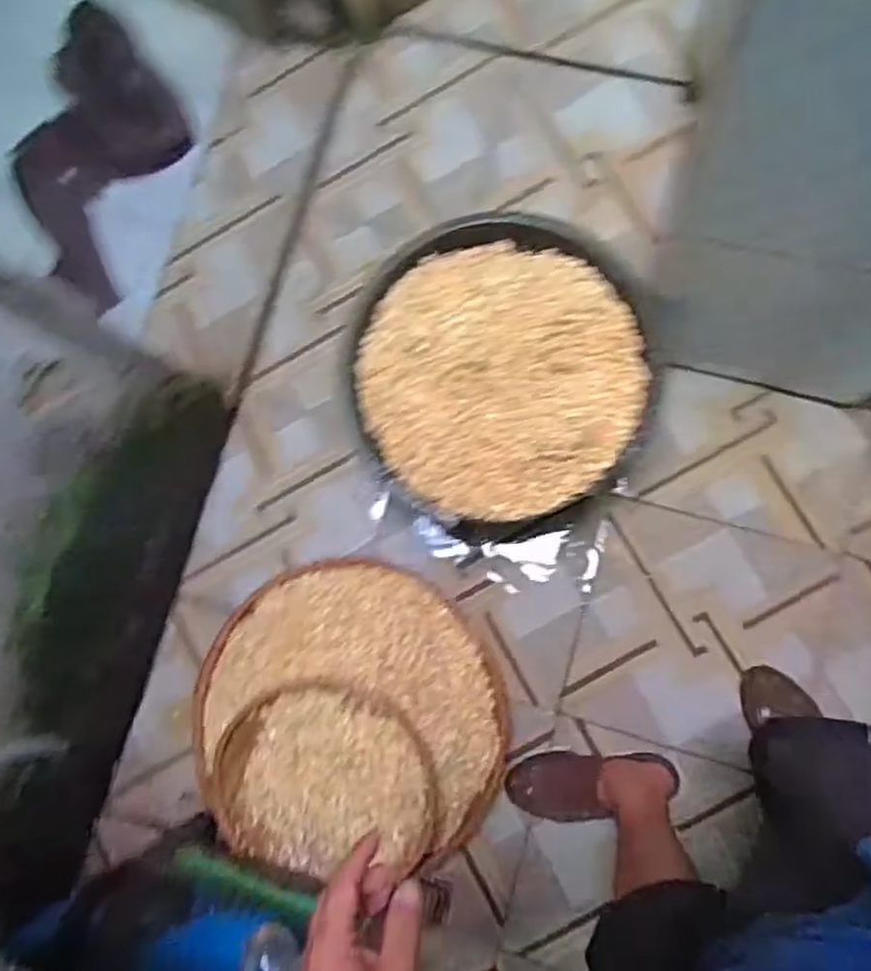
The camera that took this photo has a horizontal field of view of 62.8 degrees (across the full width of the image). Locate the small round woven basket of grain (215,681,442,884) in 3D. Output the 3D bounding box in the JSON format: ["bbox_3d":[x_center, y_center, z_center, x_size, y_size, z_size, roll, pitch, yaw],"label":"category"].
[{"bbox_3d":[-0.181,0.482,1.154,0.350,0.043,0.318,-11,83,5],"label":"small round woven basket of grain"}]

